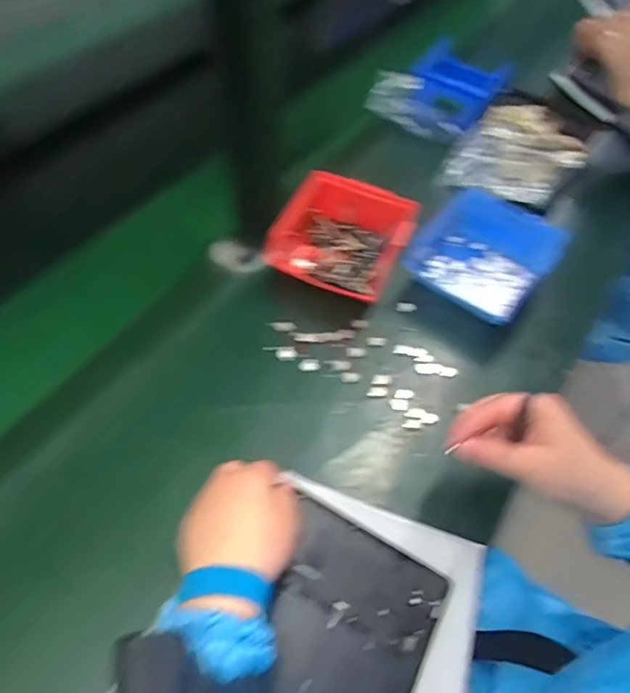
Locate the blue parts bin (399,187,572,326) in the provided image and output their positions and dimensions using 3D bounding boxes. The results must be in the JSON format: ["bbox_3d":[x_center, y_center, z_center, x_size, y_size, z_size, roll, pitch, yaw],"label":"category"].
[{"bbox_3d":[0.184,-0.101,0.573,0.135,0.068,0.119,36,61,21],"label":"blue parts bin"}]

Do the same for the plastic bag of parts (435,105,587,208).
[{"bbox_3d":[0.271,-0.257,0.684,0.149,0.035,0.231,35,61,21],"label":"plastic bag of parts"}]

